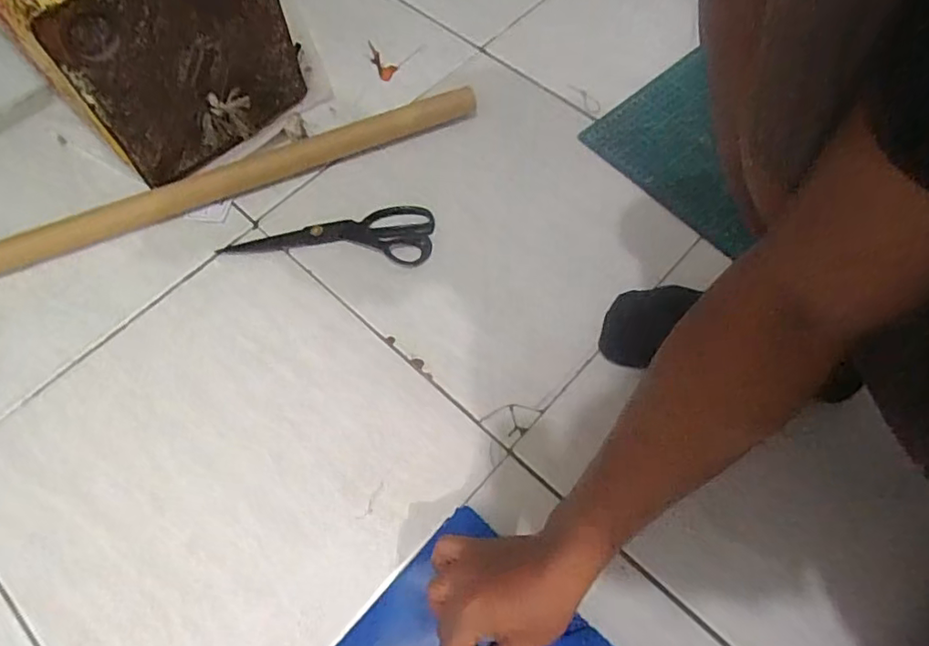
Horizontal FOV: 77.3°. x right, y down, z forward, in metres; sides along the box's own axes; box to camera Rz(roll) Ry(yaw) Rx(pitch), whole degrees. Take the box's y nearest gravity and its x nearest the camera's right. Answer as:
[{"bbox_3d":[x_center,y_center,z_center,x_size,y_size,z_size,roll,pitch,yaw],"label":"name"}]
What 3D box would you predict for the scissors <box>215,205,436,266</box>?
[{"bbox_3d":[-0.154,-0.104,0.668,0.233,0.011,0.075,2,64,2],"label":"scissors"}]

